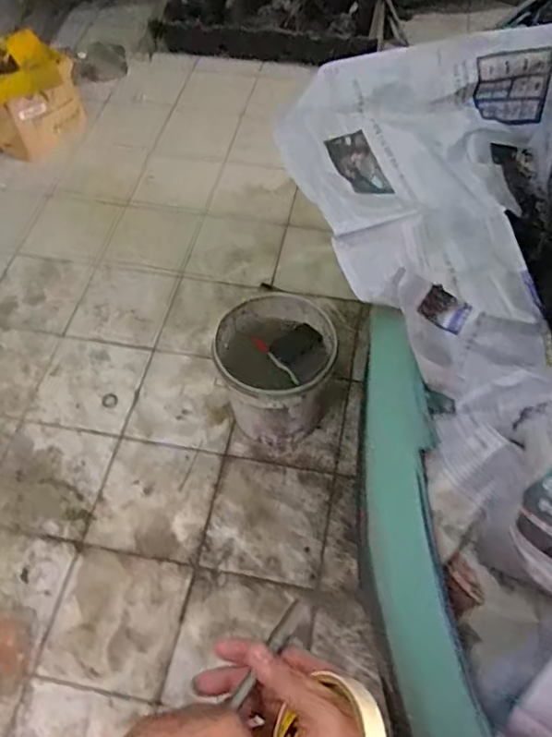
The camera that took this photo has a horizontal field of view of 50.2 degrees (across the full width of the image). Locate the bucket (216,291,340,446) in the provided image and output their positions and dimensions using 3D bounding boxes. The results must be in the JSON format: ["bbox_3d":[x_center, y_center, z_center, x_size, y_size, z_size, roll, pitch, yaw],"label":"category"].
[{"bbox_3d":[0.002,0.025,1.565,0.303,0.297,0.342,-3,57,0],"label":"bucket"}]

